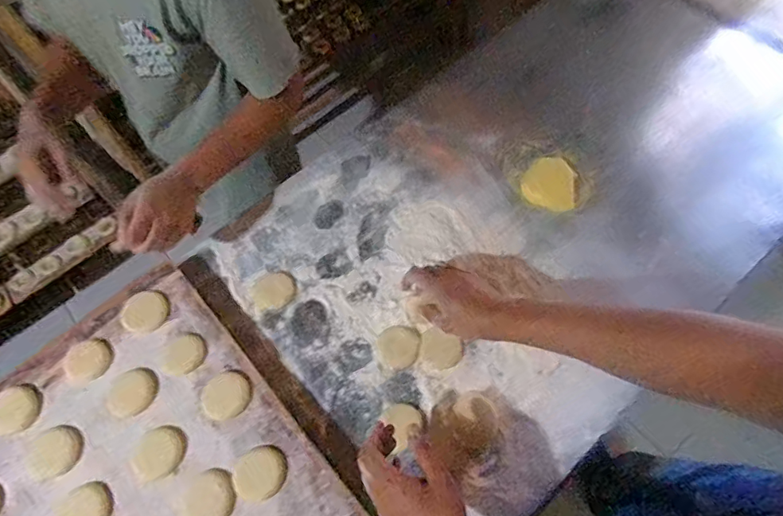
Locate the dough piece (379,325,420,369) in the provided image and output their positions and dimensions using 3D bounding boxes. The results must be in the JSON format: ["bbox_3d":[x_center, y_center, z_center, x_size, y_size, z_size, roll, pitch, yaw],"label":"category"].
[{"bbox_3d":[0.012,0.133,0.716,0.060,0.011,0.064,0,64,1],"label":"dough piece"}]

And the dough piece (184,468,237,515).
[{"bbox_3d":[-0.232,0.307,0.605,0.066,0.009,0.065,-2,64,4],"label":"dough piece"}]

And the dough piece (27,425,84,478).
[{"bbox_3d":[-0.454,0.261,0.637,0.075,0.022,0.058,-17,64,-4],"label":"dough piece"}]

